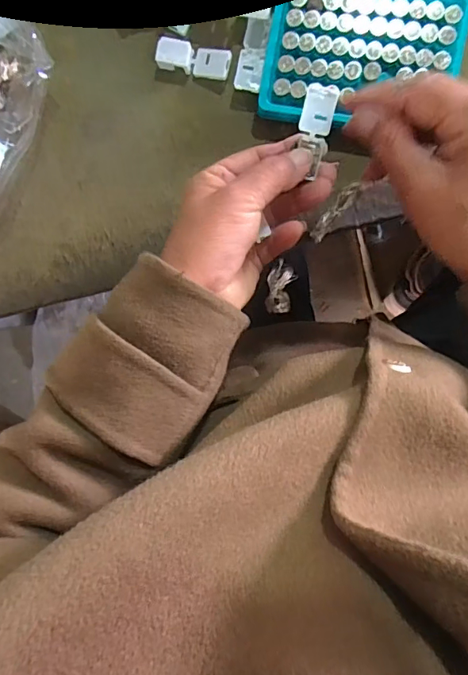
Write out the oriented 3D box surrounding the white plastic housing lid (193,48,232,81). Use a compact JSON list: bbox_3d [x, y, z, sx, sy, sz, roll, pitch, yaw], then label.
[{"bbox_3d":[-0.016,-0.200,0.322,0.026,0.005,0.020,12,97,3],"label":"white plastic housing lid"}]

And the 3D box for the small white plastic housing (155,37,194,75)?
[{"bbox_3d":[-0.043,-0.205,0.320,0.025,0.012,0.018,16,97,3],"label":"small white plastic housing"}]

